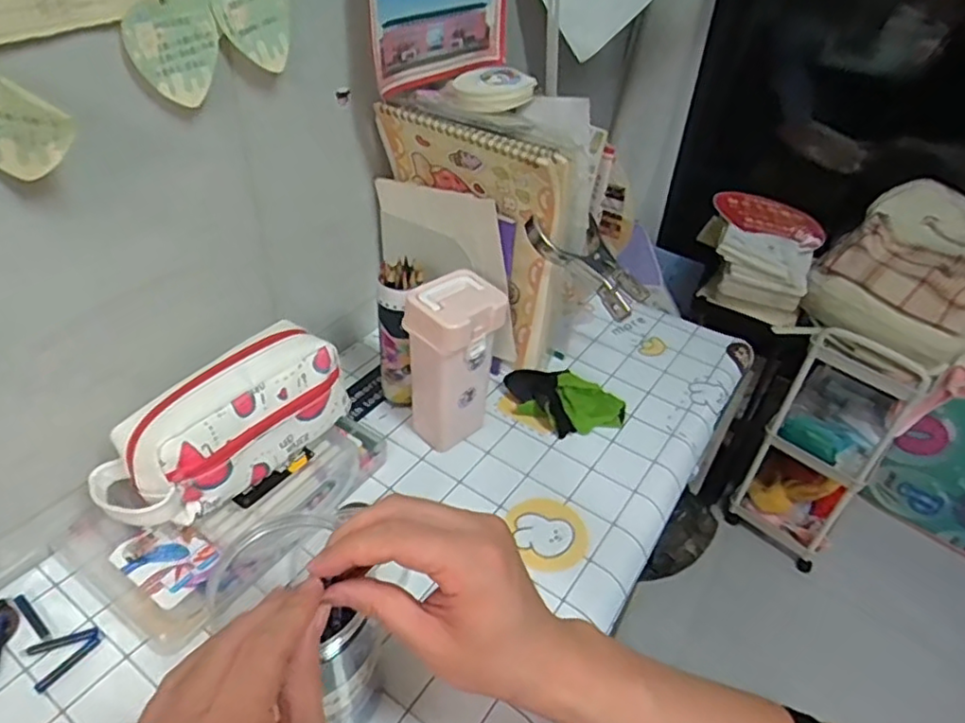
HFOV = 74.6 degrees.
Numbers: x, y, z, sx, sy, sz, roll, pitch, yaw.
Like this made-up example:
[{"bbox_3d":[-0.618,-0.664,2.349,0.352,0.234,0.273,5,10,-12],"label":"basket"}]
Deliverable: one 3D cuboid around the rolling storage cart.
[{"bbox_3d":[0.769,0.125,1.390,0.259,0.556,0.350,27,49,28],"label":"rolling storage cart"}]

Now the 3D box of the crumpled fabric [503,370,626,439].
[{"bbox_3d":[0.089,0.044,0.708,0.140,0.036,0.075,19,42,13],"label":"crumpled fabric"}]

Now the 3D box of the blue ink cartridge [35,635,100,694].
[{"bbox_3d":[-0.309,0.226,0.474,0.008,0.004,0.047,28,45,23],"label":"blue ink cartridge"}]

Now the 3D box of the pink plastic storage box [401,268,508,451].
[{"bbox_3d":[-0.030,0.008,0.629,0.065,0.176,0.077,36,48,29],"label":"pink plastic storage box"}]

